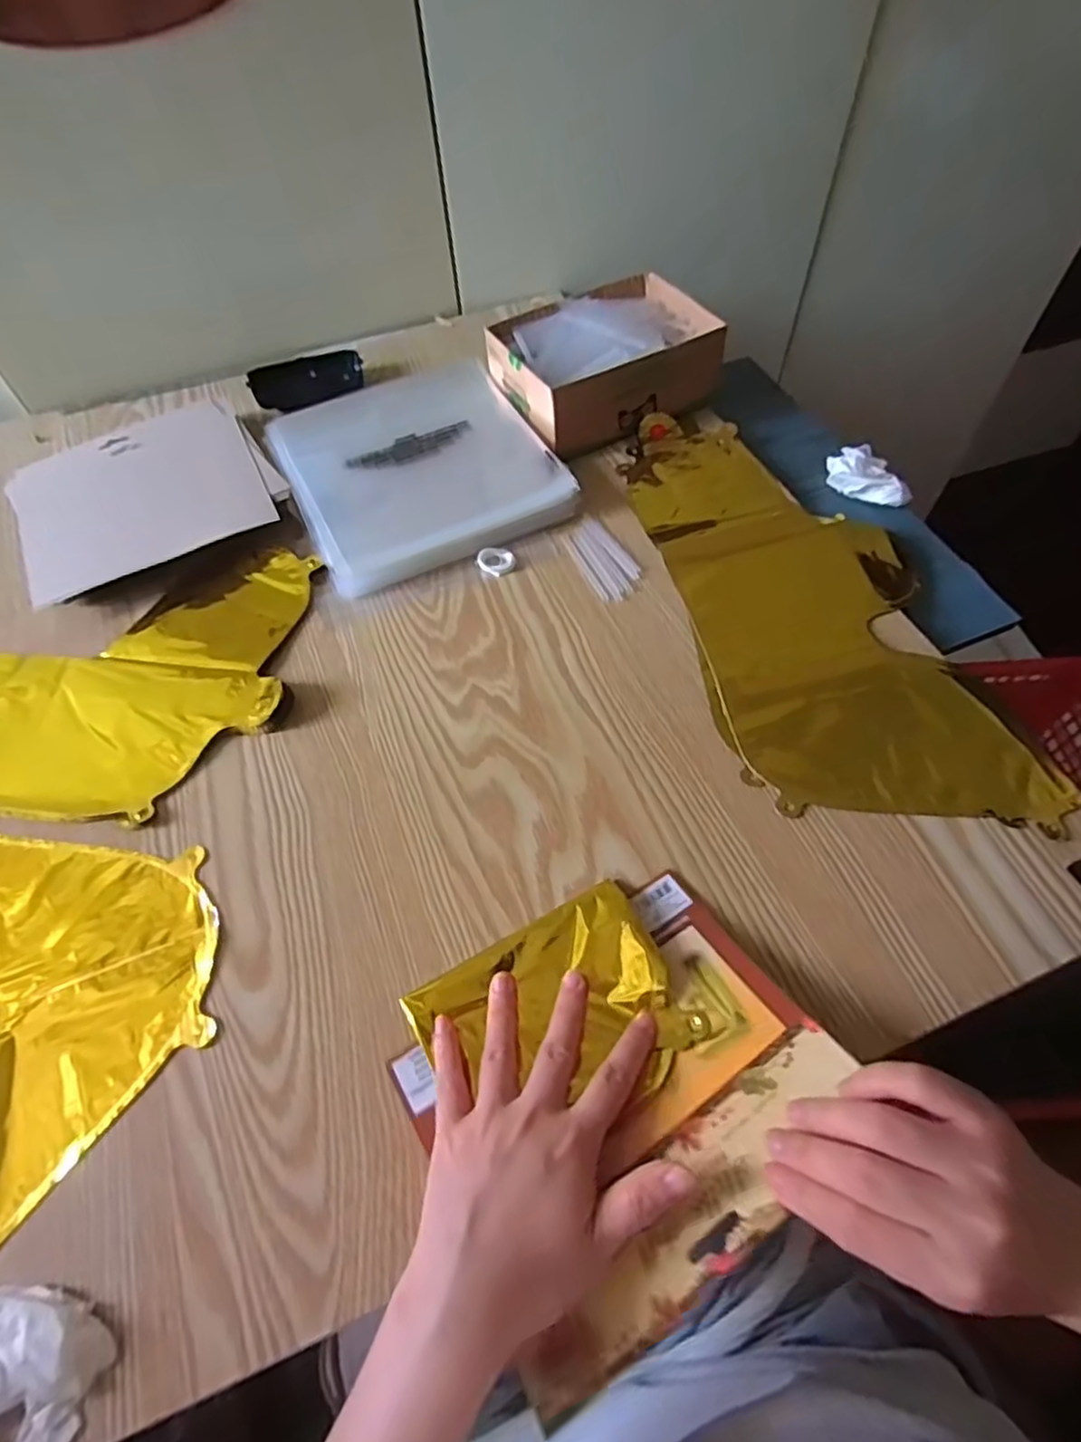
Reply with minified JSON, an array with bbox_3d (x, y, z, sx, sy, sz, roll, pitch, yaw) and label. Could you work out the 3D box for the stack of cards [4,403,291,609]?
[{"bbox_3d":[-0.336,-0.195,0.585,0.205,0.031,0.148,-25,60,-13],"label":"stack of cards"}]

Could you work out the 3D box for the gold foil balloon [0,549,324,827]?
[{"bbox_3d":[-0.391,-0.035,0.501,0.407,0.011,0.219,0,58,2],"label":"gold foil balloon"}]

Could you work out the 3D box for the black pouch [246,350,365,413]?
[{"bbox_3d":[-0.230,-0.336,0.673,0.105,0.027,0.044,-21,59,-11],"label":"black pouch"}]

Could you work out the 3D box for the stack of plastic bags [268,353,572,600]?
[{"bbox_3d":[-0.111,-0.225,0.596,0.209,0.030,0.234,-25,60,-13],"label":"stack of plastic bags"}]

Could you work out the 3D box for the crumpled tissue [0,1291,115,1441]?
[{"bbox_3d":[-0.229,0.283,0.290,0.078,0.018,0.057,-2,57,1],"label":"crumpled tissue"}]

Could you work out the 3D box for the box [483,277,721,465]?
[{"bbox_3d":[0.059,-0.328,0.624,0.191,0.074,0.138,-26,60,-13],"label":"box"}]

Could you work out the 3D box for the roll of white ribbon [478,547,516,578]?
[{"bbox_3d":[-0.036,-0.128,0.543,0.030,0.010,0.022,19,60,14],"label":"roll of white ribbon"}]

